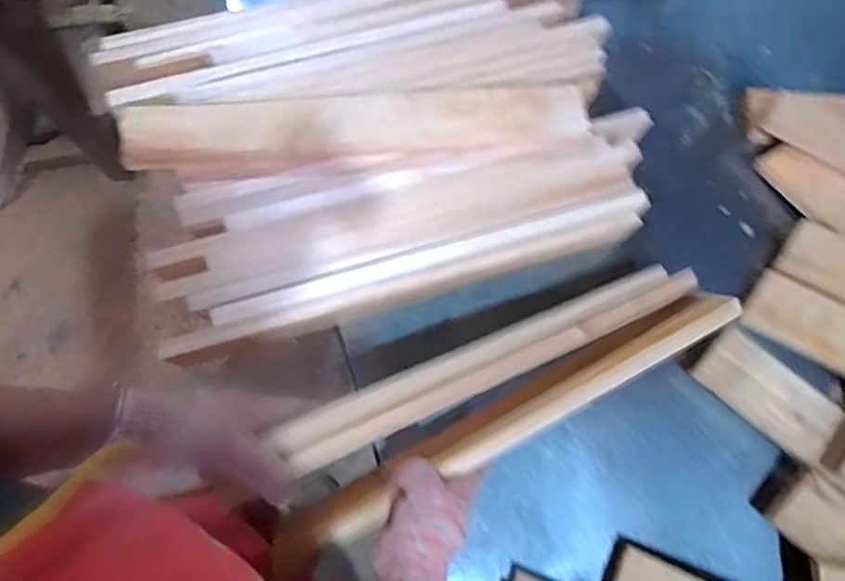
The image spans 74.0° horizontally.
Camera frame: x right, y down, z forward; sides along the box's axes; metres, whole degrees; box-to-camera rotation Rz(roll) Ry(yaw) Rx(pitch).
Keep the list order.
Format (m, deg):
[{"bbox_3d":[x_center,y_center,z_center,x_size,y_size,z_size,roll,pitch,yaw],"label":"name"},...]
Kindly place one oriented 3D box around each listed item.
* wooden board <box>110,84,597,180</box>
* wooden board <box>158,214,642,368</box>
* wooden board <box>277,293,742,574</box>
[{"bbox_3d":[-0.065,-0.180,0.624,0.503,0.024,0.081,-6,74,-4],"label":"wooden board"},{"bbox_3d":[-0.010,0.001,0.616,0.510,0.075,0.022,-16,75,-7],"label":"wooden board"},{"bbox_3d":[0.092,0.123,0.560,0.498,0.069,0.019,-27,119,-11],"label":"wooden board"}]

